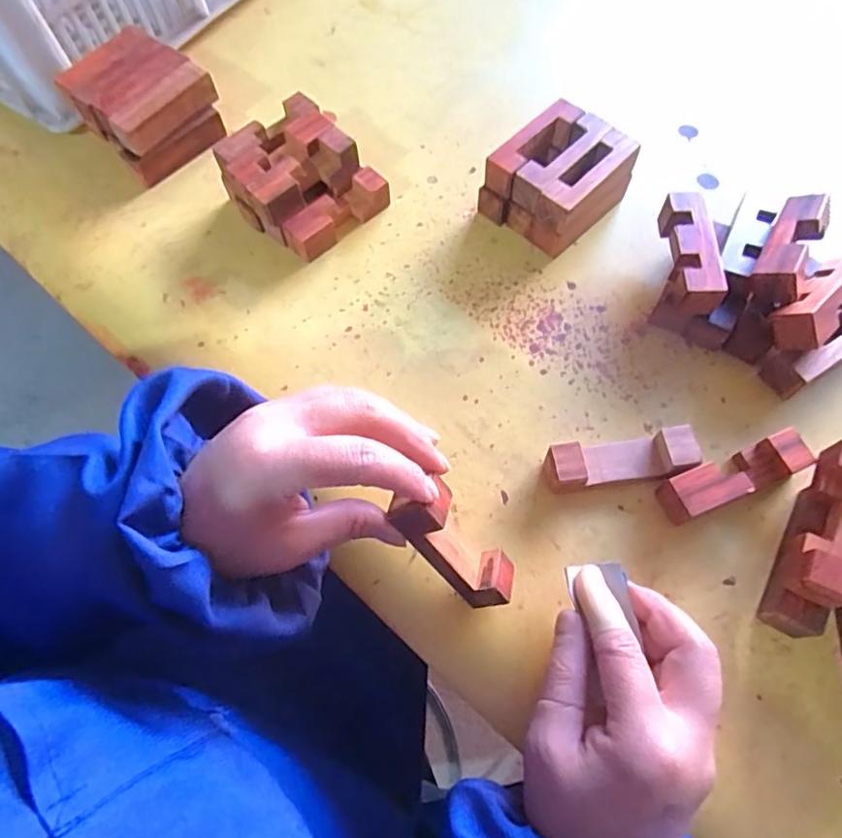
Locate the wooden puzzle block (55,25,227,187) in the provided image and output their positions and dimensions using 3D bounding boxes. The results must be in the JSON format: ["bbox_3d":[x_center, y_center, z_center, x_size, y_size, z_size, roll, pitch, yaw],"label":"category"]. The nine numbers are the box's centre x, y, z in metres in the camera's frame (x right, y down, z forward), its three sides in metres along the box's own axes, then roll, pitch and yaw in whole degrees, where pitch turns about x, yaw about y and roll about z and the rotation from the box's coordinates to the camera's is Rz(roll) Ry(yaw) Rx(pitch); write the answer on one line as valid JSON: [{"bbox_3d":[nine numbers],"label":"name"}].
[{"bbox_3d":[-0.205,-0.232,0.418,0.094,0.048,0.081,40,74,17],"label":"wooden puzzle block"}]

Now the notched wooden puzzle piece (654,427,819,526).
[{"bbox_3d":[0.164,0.032,0.298,0.077,0.022,0.022,-21,67,-6],"label":"notched wooden puzzle piece"}]

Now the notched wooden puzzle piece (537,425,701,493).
[{"bbox_3d":[0.107,0.024,0.306,0.077,0.024,0.024,-9,67,-1],"label":"notched wooden puzzle piece"}]

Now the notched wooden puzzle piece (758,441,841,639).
[{"bbox_3d":[0.191,0.058,0.273,0.028,0.045,0.088,28,71,14],"label":"notched wooden puzzle piece"}]

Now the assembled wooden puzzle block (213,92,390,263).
[{"bbox_3d":[-0.083,-0.164,0.385,0.083,0.046,0.088,-41,71,-14],"label":"assembled wooden puzzle block"}]

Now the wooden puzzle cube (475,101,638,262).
[{"bbox_3d":[0.090,-0.158,0.375,0.066,0.046,0.078,41,75,18],"label":"wooden puzzle cube"}]

